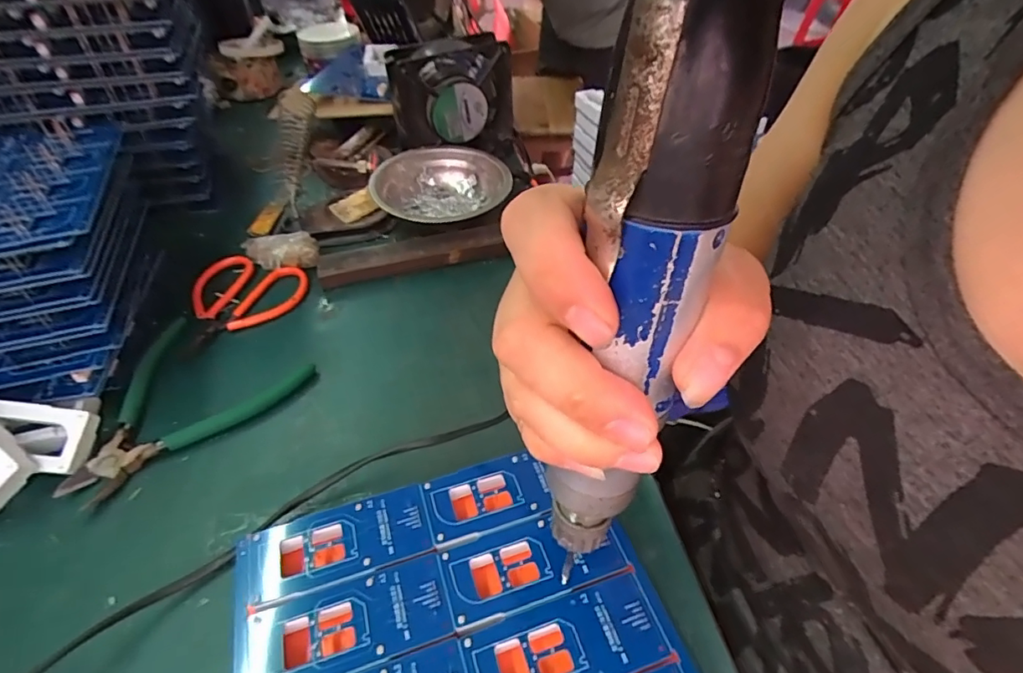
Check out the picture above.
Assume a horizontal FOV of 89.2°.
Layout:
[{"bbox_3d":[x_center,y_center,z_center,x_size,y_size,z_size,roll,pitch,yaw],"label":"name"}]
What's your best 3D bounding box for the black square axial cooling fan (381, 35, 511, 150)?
[{"bbox_3d":[-0.055,-0.239,0.531,0.126,0.115,0.041,-13,48,-12],"label":"black square axial cooling fan"}]

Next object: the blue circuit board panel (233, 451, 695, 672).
[{"bbox_3d":[-0.026,0.142,0.241,0.185,0.023,0.158,-14,48,-13],"label":"blue circuit board panel"}]

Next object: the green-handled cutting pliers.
[{"bbox_3d":[-0.230,0.035,0.355,0.149,0.011,0.115,-34,55,-28],"label":"green-handled cutting pliers"}]

